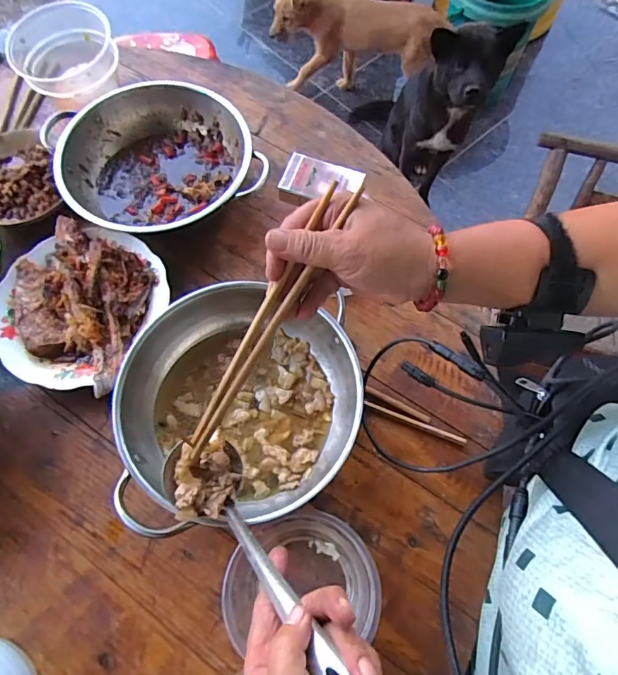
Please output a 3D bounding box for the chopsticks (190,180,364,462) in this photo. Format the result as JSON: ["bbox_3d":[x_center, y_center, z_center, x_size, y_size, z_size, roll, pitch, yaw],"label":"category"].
[{"bbox_3d":[-0.033,-0.005,0.340,0.019,0.009,0.229,35,105,13],"label":"chopsticks"}]

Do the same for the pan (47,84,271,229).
[{"bbox_3d":[-0.200,-0.232,0.630,0.239,0.063,0.226,0,67,-1],"label":"pan"}]

